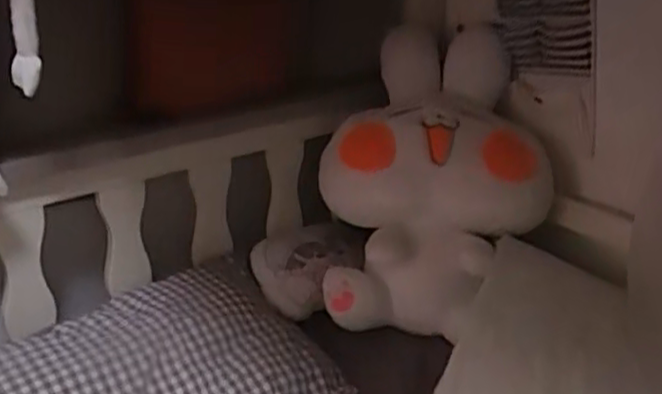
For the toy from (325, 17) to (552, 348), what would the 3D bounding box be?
[{"bbox_3d":[0.201,-0.011,1.553,0.446,0.528,0.345,-1,23,-5],"label":"toy"}]

